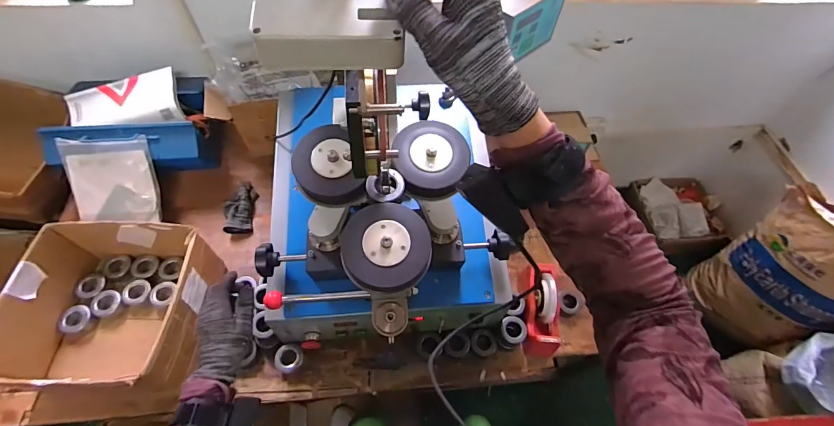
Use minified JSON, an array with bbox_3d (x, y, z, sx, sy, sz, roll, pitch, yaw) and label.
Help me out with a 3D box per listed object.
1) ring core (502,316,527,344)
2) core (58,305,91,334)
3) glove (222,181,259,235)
[{"bbox_3d":[0.220,0.264,0.868,0.056,0.020,0.058,1,59,-2],"label":"ring core"},{"bbox_3d":[-0.759,0.236,0.856,0.052,0.013,0.062,34,67,-15],"label":"core"},{"bbox_3d":[-0.489,-0.021,1.058,0.078,0.038,0.164,-2,60,-4],"label":"glove"}]

